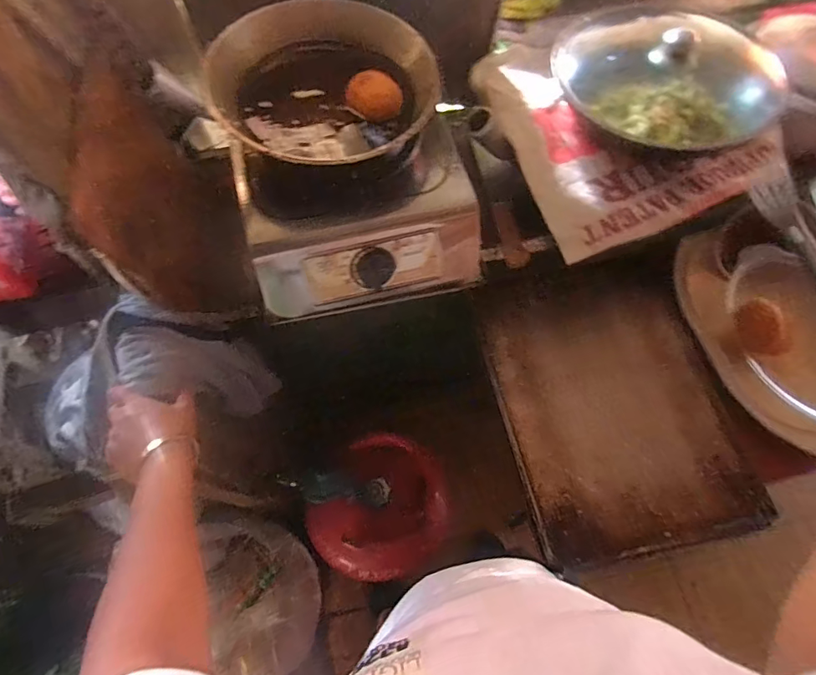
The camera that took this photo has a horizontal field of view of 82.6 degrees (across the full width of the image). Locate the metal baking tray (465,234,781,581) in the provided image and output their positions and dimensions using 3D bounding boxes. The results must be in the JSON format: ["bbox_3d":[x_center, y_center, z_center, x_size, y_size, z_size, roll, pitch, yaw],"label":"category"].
[{"bbox_3d":[0.305,0.081,0.716,0.333,0.037,0.455,-9,68,-7],"label":"metal baking tray"}]

